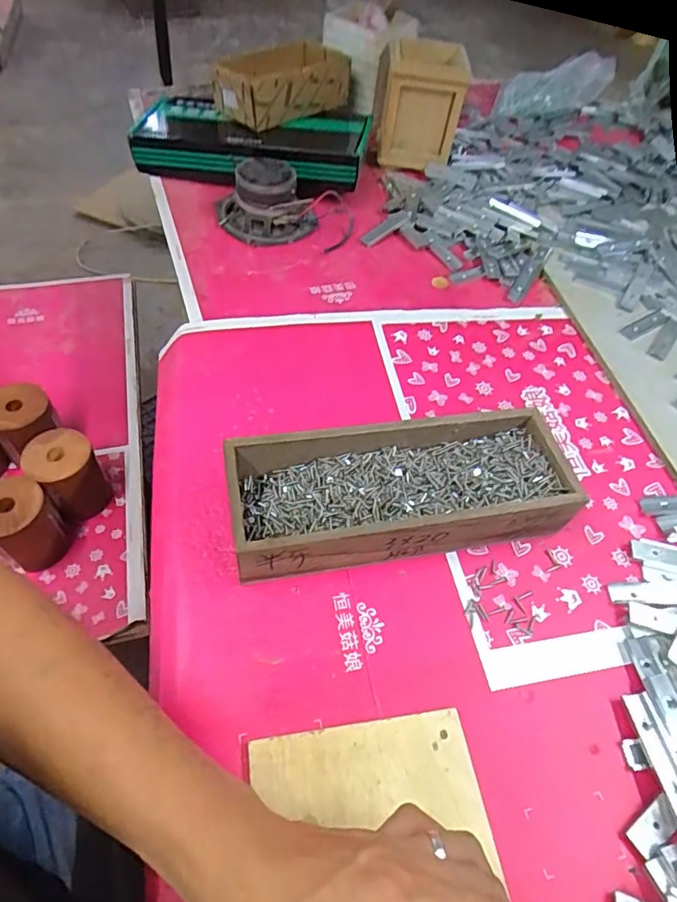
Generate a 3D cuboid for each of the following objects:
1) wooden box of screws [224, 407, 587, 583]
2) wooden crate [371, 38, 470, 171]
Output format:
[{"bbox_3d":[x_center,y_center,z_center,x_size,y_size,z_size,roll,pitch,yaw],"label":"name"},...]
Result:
[{"bbox_3d":[0.051,0.033,0.440,0.280,0.066,0.102,-7,56,-10],"label":"wooden box of screws"},{"bbox_3d":[0.116,-0.508,0.771,0.116,0.132,0.100,1,55,-4],"label":"wooden crate"}]

